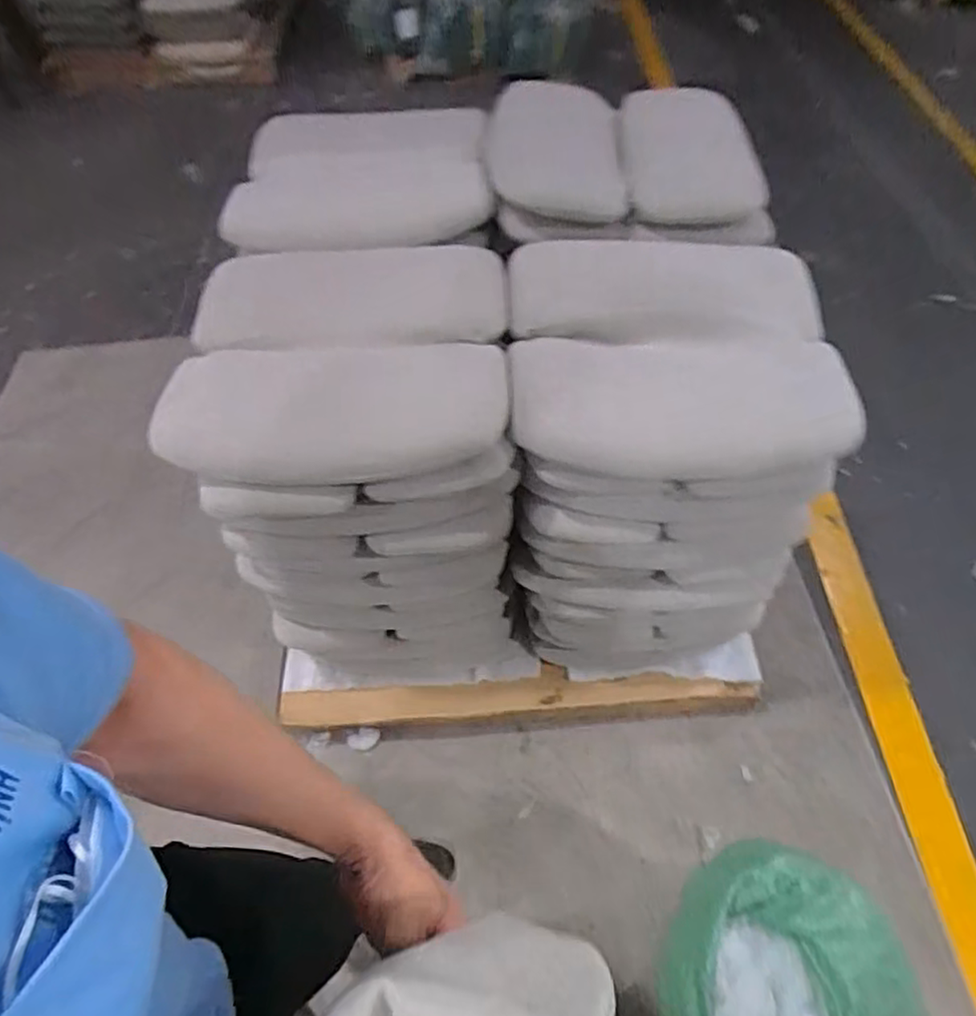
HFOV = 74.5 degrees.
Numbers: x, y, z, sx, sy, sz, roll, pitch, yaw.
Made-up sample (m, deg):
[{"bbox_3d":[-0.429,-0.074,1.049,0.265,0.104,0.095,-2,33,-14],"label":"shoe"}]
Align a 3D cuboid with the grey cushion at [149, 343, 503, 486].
[{"bbox_3d":[-0.203,-0.130,0.852,0.449,0.049,0.214,0,55,0],"label":"grey cushion"}]

